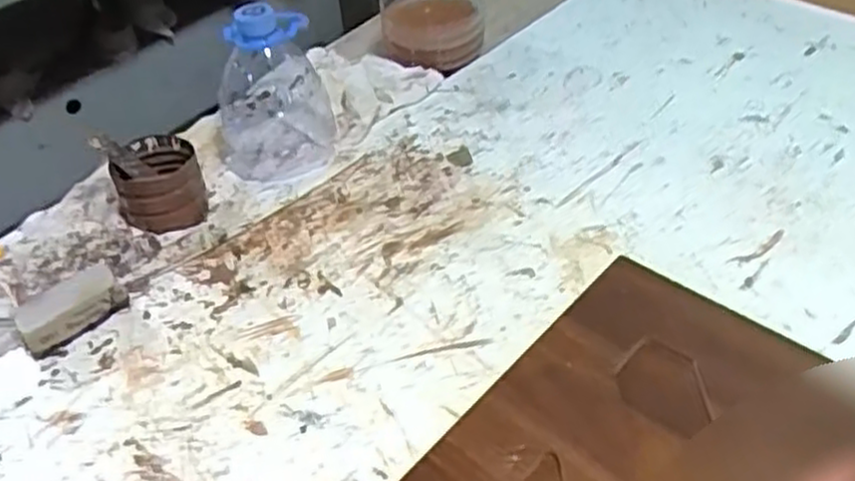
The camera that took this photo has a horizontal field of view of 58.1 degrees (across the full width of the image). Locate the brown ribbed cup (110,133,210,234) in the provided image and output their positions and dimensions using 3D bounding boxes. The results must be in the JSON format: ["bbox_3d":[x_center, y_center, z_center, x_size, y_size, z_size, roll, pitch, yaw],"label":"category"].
[{"bbox_3d":[-0.213,-0.045,0.611,0.067,0.050,0.081,-19,46,-14],"label":"brown ribbed cup"}]

